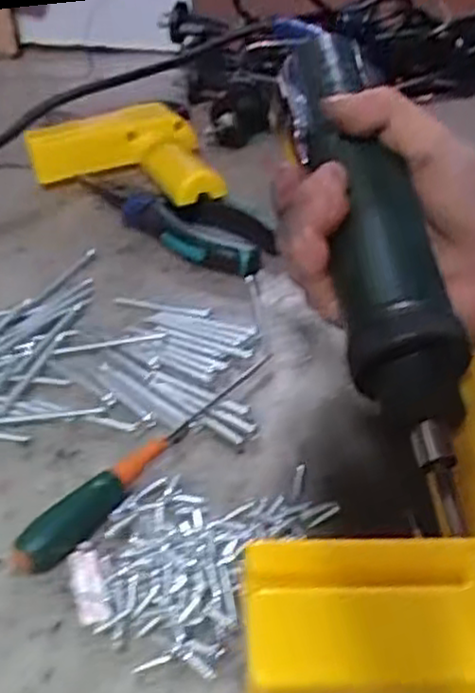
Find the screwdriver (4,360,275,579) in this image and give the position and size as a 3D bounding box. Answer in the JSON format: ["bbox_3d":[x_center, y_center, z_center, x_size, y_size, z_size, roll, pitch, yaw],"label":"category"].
[{"bbox_3d":[-0.037,0.042,0.316,0.017,0.016,0.146,24,48,27],"label":"screwdriver"}]

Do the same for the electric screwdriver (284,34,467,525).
[{"bbox_3d":[0.054,-0.052,0.297,0.041,0.034,0.250,-5,56,-3],"label":"electric screwdriver"}]

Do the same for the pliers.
[{"bbox_3d":[-0.045,-0.083,0.465,0.151,0.021,0.042,30,51,32],"label":"pliers"}]

